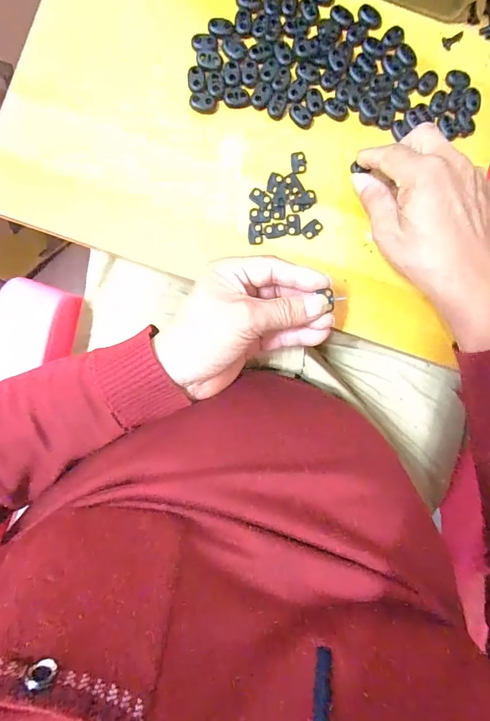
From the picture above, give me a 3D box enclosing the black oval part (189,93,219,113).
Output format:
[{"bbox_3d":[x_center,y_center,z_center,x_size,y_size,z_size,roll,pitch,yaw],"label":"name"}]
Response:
[{"bbox_3d":[-0.034,-0.214,0.328,0.023,0.006,0.013,6,89,-1],"label":"black oval part"}]

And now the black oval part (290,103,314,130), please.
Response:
[{"bbox_3d":[0.047,-0.207,0.334,0.023,0.005,0.015,40,89,0],"label":"black oval part"}]

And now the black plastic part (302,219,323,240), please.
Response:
[{"bbox_3d":[0.058,-0.112,0.334,0.017,0.004,0.011,-43,90,-1],"label":"black plastic part"}]

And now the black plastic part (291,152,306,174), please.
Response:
[{"bbox_3d":[0.046,-0.169,0.336,0.013,0.004,0.018,-7,89,-1],"label":"black plastic part"}]

